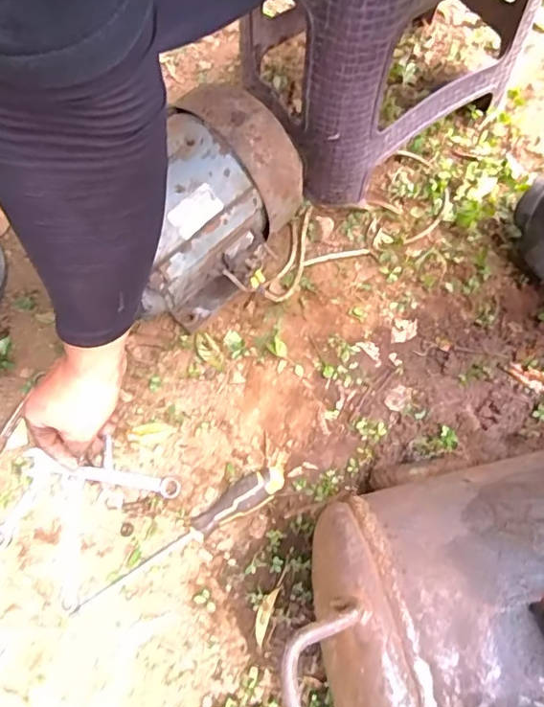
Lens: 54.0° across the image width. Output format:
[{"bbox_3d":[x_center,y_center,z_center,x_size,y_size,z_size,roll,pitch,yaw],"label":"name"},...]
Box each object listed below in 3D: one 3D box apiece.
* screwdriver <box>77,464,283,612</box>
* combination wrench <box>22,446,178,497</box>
[{"bbox_3d":[-0.093,0.190,0.545,0.241,0.033,0.031,-31,75,-10],"label":"screwdriver"},{"bbox_3d":[-0.182,0.129,0.568,0.170,0.012,0.023,9,72,5],"label":"combination wrench"}]

